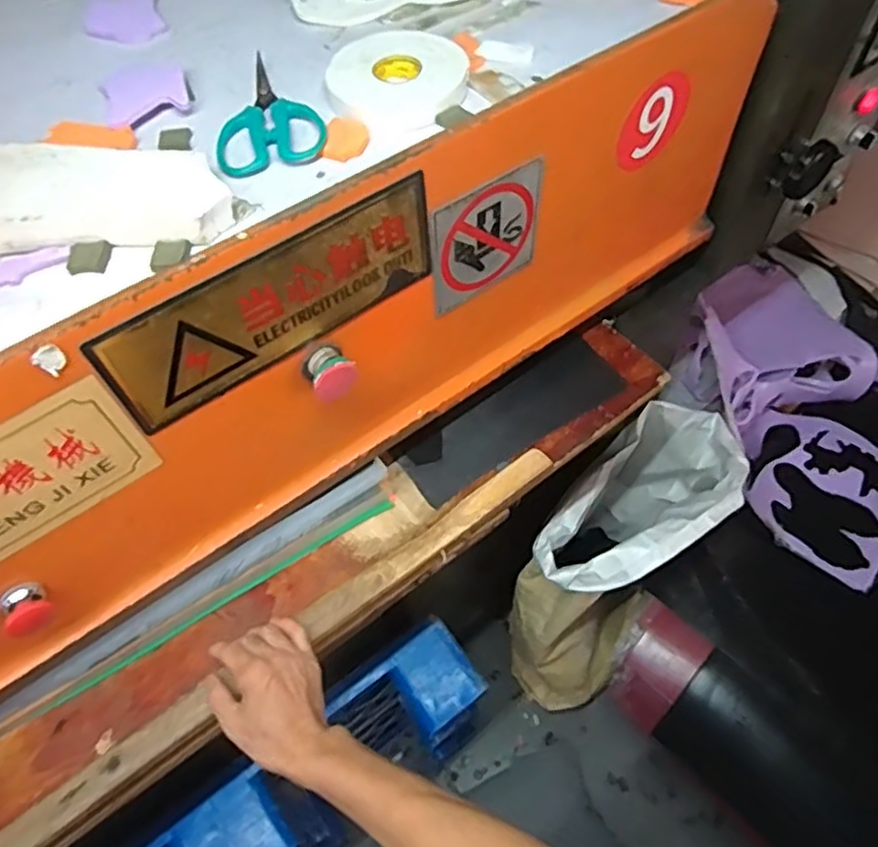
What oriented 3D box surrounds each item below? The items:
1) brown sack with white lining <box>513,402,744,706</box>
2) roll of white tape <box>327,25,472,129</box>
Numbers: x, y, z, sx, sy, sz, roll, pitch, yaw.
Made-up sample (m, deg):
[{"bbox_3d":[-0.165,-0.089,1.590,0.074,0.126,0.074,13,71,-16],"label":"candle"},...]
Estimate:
[{"bbox_3d":[0.348,0.258,1.296,0.239,0.625,0.486,35,65,24],"label":"brown sack with white lining"},{"bbox_3d":[-0.035,-0.289,0.558,0.112,0.021,0.112,-2,56,3],"label":"roll of white tape"}]

